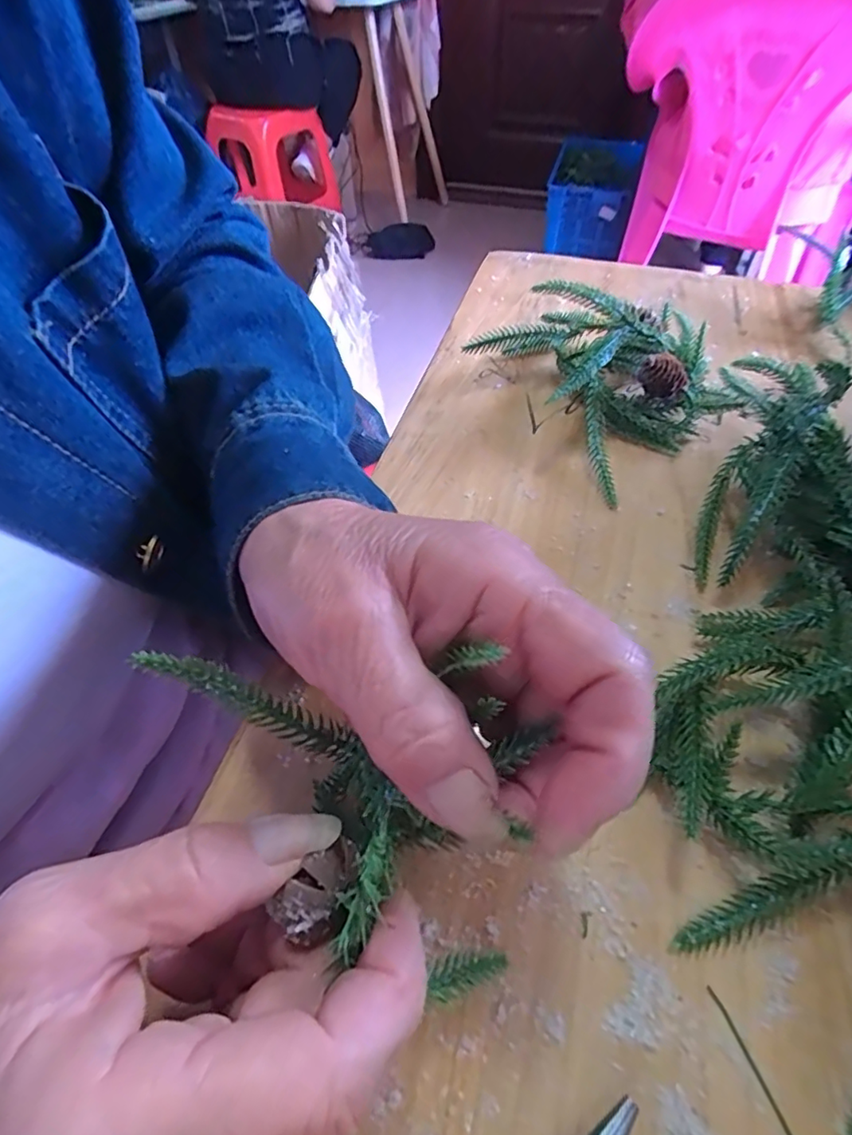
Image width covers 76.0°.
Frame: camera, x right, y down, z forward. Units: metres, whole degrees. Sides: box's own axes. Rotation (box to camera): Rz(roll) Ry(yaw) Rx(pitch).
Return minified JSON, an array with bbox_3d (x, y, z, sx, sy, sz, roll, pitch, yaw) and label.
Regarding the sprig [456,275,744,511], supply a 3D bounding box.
[{"bbox_3d":[0.114,-0.122,0.326,0.124,0.052,0.140,-24,55,-17],"label":"sprig"}]

